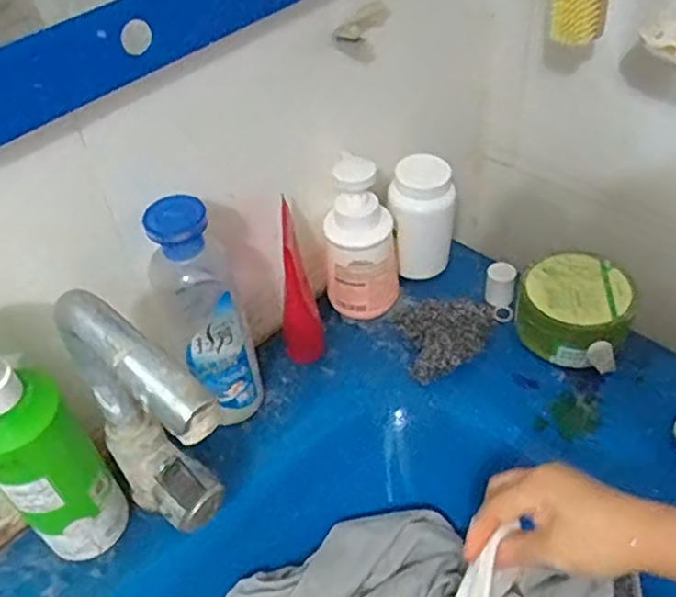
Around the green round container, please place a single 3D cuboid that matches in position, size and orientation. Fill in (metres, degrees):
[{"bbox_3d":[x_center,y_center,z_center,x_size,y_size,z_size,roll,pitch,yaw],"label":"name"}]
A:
[{"bbox_3d":[0.217,0.011,0.626,0.096,0.069,0.092,-3,46,3],"label":"green round container"}]

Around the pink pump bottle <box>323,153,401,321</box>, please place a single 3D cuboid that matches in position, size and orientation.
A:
[{"bbox_3d":[0.022,-0.051,0.636,0.066,0.162,0.057,7,47,12],"label":"pink pump bottle"}]

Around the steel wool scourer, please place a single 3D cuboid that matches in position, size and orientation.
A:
[{"bbox_3d":[0.100,0.035,0.640,0.097,0.031,0.092,-3,46,3],"label":"steel wool scourer"}]

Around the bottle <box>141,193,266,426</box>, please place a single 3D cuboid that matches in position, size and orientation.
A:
[{"bbox_3d":[-0.103,0.020,0.540,0.062,0.222,0.053,-19,47,-12],"label":"bottle"}]

